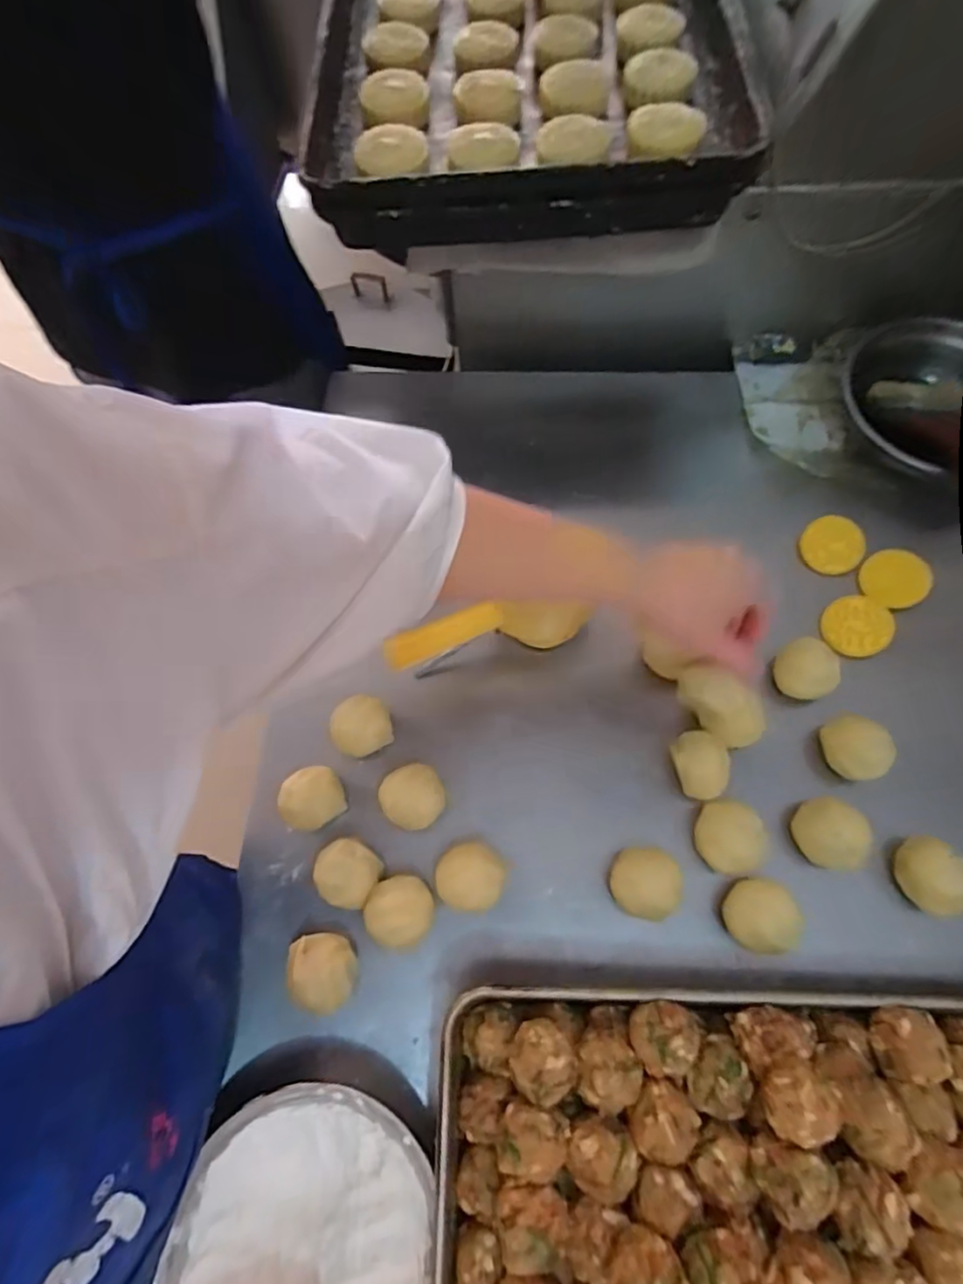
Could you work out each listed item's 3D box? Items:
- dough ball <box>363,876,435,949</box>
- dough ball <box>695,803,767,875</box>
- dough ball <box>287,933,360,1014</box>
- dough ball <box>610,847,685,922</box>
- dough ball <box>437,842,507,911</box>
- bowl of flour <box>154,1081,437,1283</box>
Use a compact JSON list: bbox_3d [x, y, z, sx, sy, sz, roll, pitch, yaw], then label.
[{"bbox_3d":[-0.066,0.219,0.478,0.052,0.044,0.051,-1,68,1],"label":"dough ball"},{"bbox_3d":[0.204,0.164,0.493,0.049,0.045,0.056,-9,68,-2],"label":"dough ball"},{"bbox_3d":[-0.124,0.261,0.468,0.051,0.044,0.053,-1,68,1],"label":"dough ball"},{"bbox_3d":[0.132,0.199,0.485,0.051,0.055,0.054,-1,68,1],"label":"dough ball"},{"bbox_3d":[-0.008,0.195,0.490,0.055,0.044,0.051,-1,68,1],"label":"dough ball"},{"bbox_3d":[-0.117,0.409,0.400,0.170,0.051,0.185,-1,68,1],"label":"bowl of flour"}]

